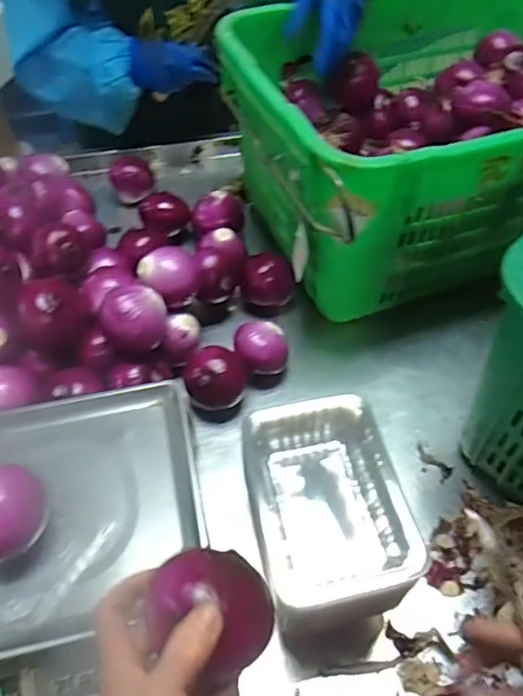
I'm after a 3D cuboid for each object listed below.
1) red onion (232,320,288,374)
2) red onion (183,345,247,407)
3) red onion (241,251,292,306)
[{"bbox_3d":[0.000,0.008,0.749,0.076,0.076,0.066,-11,52,-9],"label":"red onion"},{"bbox_3d":[-0.064,0.040,0.721,0.073,0.068,0.073,0,51,0],"label":"red onion"},{"bbox_3d":[0.010,-0.101,0.826,0.078,0.066,0.058,11,52,9],"label":"red onion"}]

